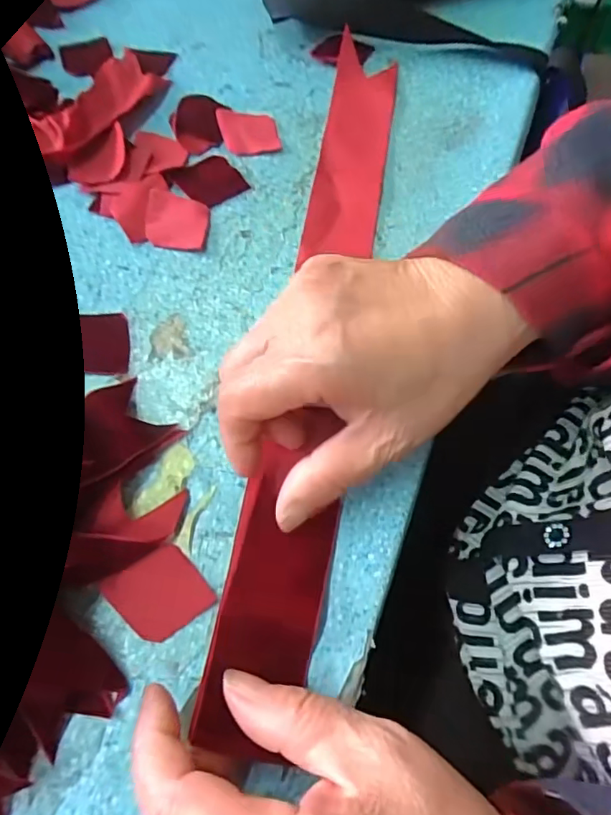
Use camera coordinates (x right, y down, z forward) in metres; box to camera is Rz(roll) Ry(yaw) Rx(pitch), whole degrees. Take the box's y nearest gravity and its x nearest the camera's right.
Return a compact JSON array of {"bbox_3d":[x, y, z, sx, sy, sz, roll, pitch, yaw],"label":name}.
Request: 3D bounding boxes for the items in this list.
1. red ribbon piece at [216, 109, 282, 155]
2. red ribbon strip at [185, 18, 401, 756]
[{"bbox_3d":[-0.035,-0.170,0.329,0.033,0.004,0.035,-13,69,-8],"label":"red ribbon piece"},{"bbox_3d":[0.008,-0.047,0.275,0.044,0.024,0.382,10,66,2],"label":"red ribbon strip"}]

